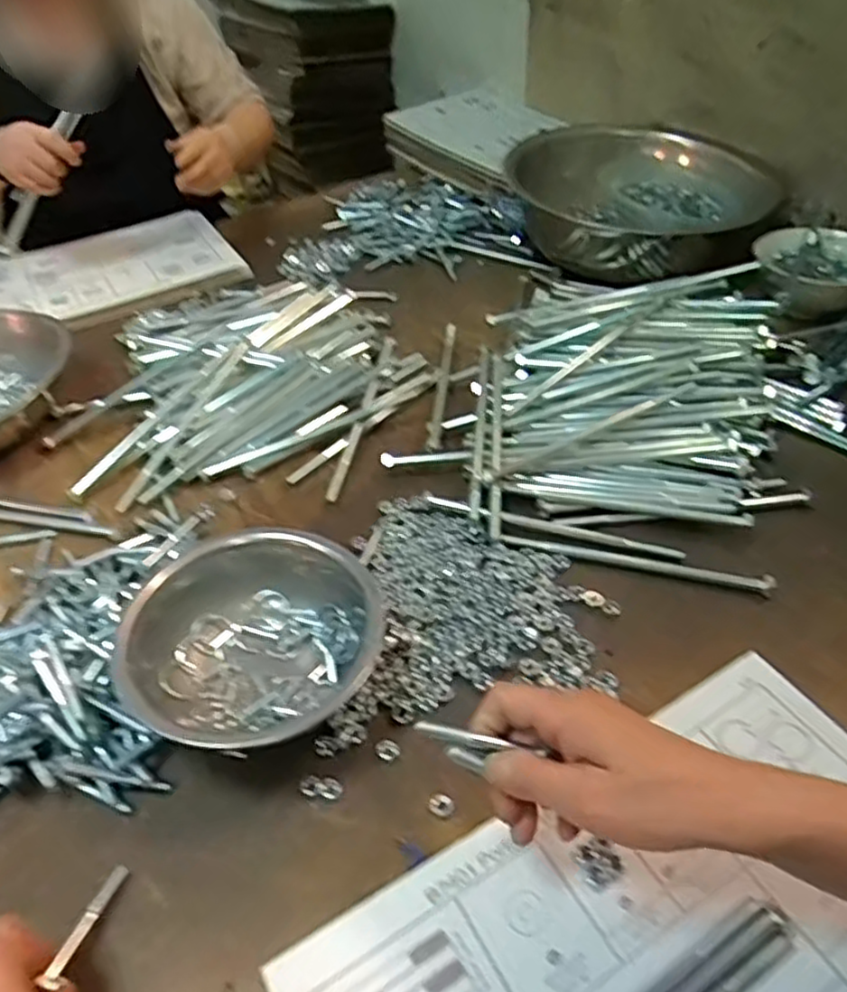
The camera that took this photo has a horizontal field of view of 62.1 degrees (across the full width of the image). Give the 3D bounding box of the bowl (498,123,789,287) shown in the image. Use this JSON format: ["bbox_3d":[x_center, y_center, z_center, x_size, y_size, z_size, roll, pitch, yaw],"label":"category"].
[{"bbox_3d":[0.292,-0.406,0.956,0.319,0.096,0.319,-2,44,2],"label":"bowl"}]

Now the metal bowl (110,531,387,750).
[{"bbox_3d":[-0.120,0.098,0.500,0.171,0.074,0.162,-24,47,-19],"label":"metal bowl"}]

